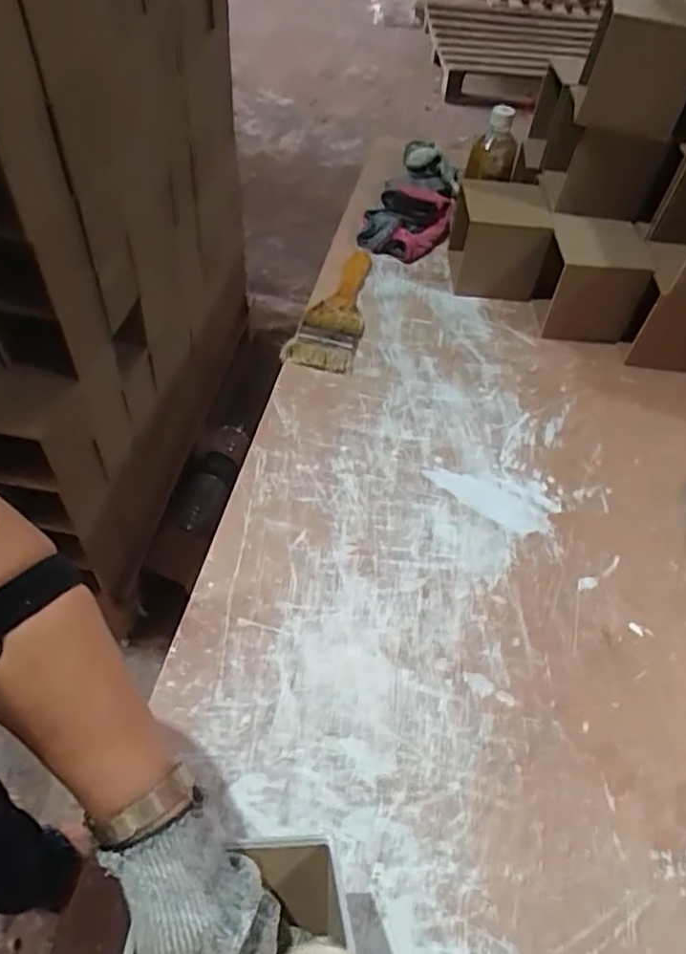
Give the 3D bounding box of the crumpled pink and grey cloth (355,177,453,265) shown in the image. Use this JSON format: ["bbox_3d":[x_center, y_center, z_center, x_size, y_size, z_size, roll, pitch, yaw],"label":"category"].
[{"bbox_3d":[0.101,-0.391,0.955,0.122,0.043,0.176,18,51,8],"label":"crumpled pink and grey cloth"}]

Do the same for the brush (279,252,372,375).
[{"bbox_3d":[0.000,-0.229,0.832,0.082,0.018,0.258,15,51,6],"label":"brush"}]

